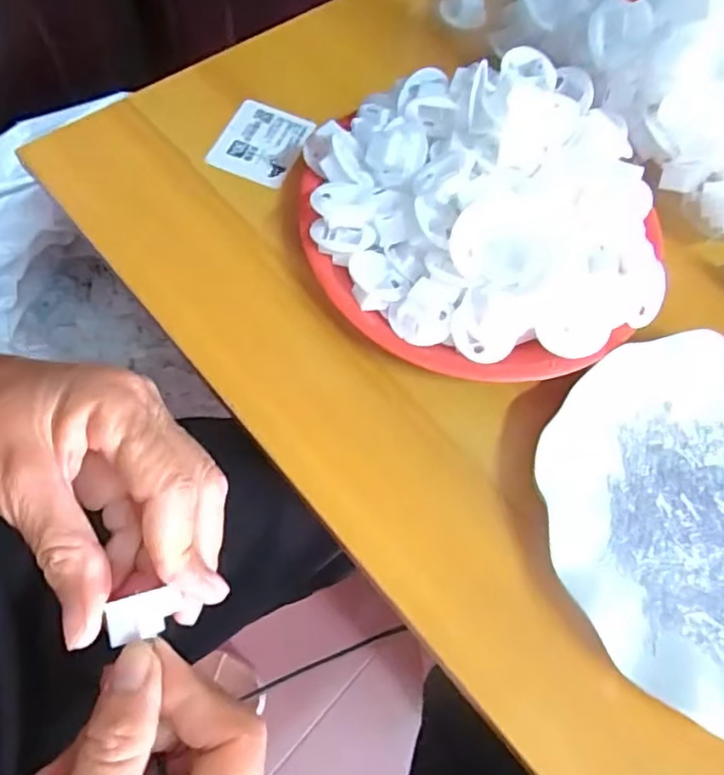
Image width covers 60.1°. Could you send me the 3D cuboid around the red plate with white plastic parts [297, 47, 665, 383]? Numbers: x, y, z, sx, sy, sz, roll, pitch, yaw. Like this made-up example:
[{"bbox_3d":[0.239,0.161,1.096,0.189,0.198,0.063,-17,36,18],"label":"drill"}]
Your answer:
[{"bbox_3d":[0.064,-0.089,0.324,0.178,0.072,0.170,1,65,-1],"label":"red plate with white plastic parts"}]

